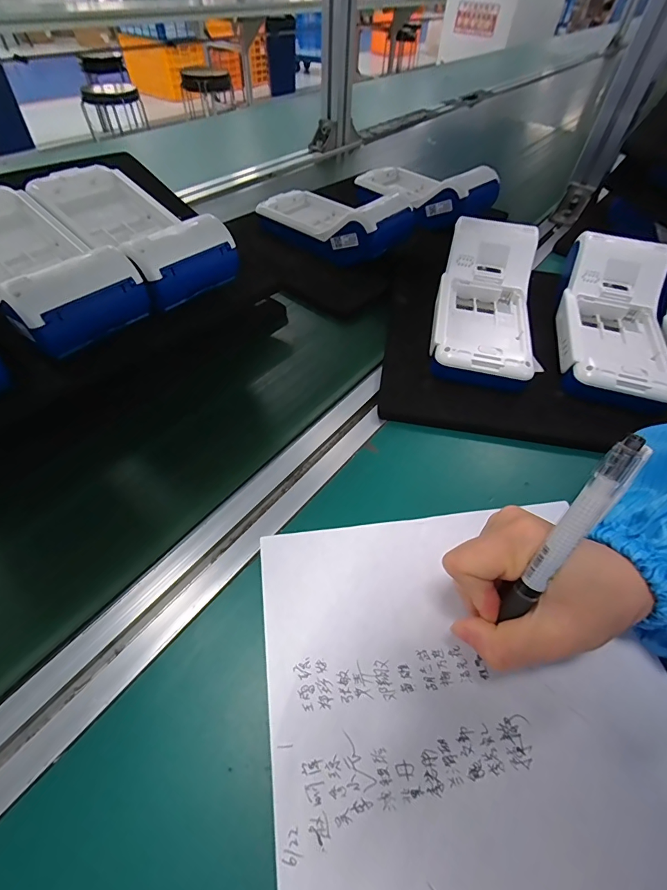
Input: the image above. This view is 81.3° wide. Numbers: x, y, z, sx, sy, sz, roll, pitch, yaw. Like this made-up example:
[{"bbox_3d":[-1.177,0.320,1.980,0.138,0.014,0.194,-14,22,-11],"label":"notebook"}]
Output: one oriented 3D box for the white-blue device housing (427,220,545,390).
[{"bbox_3d":[0.138,-0.128,0.346,0.088,0.060,0.180,14,52,9],"label":"white-blue device housing"}]

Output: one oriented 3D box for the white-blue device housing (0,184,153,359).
[{"bbox_3d":[-0.224,-0.134,0.290,0.194,0.046,0.083,36,58,23],"label":"white-blue device housing"}]

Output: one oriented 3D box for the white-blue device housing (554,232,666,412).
[{"bbox_3d":[0.248,-0.113,0.335,0.084,0.051,0.181,16,53,10],"label":"white-blue device housing"}]

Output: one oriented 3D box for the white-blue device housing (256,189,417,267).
[{"bbox_3d":[-0.003,-0.273,0.461,0.191,0.059,0.093,38,59,24],"label":"white-blue device housing"}]

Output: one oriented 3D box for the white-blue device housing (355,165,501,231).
[{"bbox_3d":[0.123,-0.353,0.525,0.089,0.054,0.194,-37,61,-27],"label":"white-blue device housing"}]

